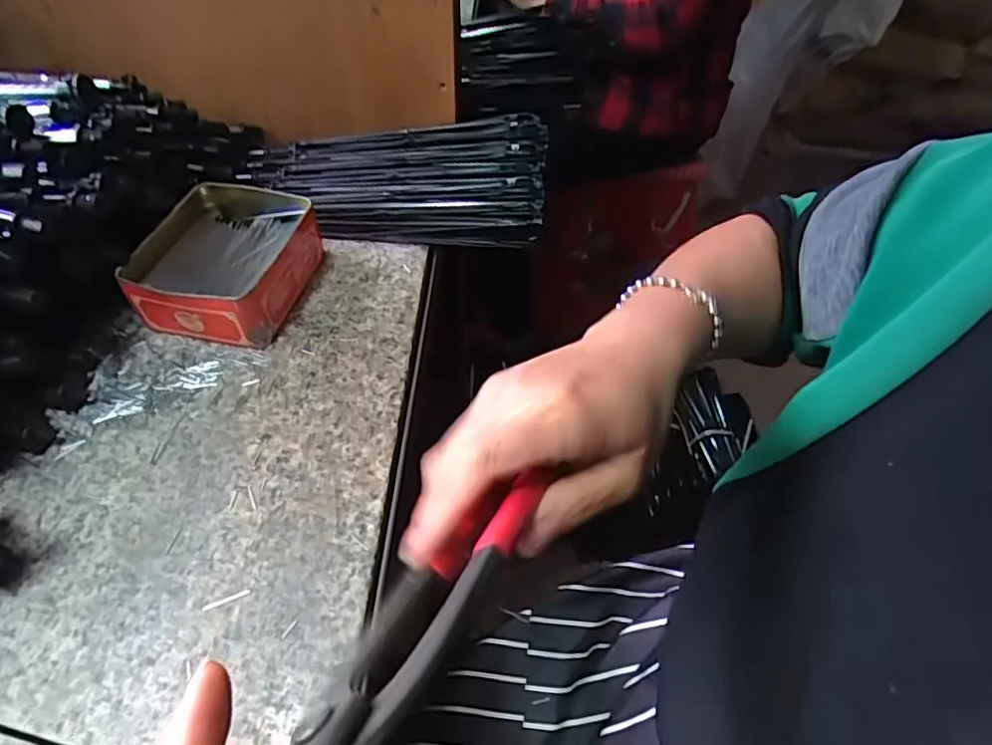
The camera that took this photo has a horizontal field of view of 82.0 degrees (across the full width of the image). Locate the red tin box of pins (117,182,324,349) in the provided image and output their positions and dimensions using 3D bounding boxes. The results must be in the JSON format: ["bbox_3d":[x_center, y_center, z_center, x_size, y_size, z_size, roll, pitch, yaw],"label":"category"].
[{"bbox_3d":[-0.194,-0.080,0.417,0.099,0.049,0.120,10,51,5],"label":"red tin box of pins"}]

